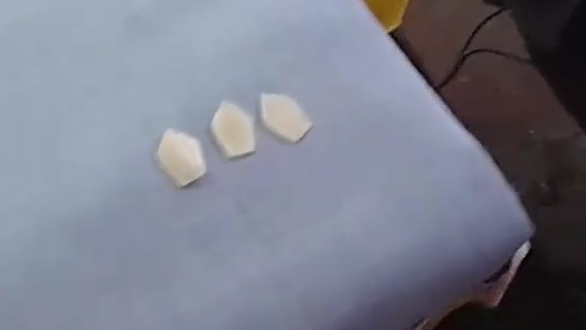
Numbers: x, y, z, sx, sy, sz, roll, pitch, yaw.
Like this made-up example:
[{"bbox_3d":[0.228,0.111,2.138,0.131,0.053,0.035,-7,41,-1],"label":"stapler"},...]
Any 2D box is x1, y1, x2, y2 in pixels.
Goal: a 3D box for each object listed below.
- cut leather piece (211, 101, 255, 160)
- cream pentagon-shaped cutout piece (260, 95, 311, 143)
[{"bbox_3d":[-0.057,-0.035,0.582,0.037,0.009,0.054,-18,69,-5],"label":"cut leather piece"},{"bbox_3d":[-0.010,-0.048,0.587,0.055,0.004,0.036,39,71,10],"label":"cream pentagon-shaped cutout piece"}]

